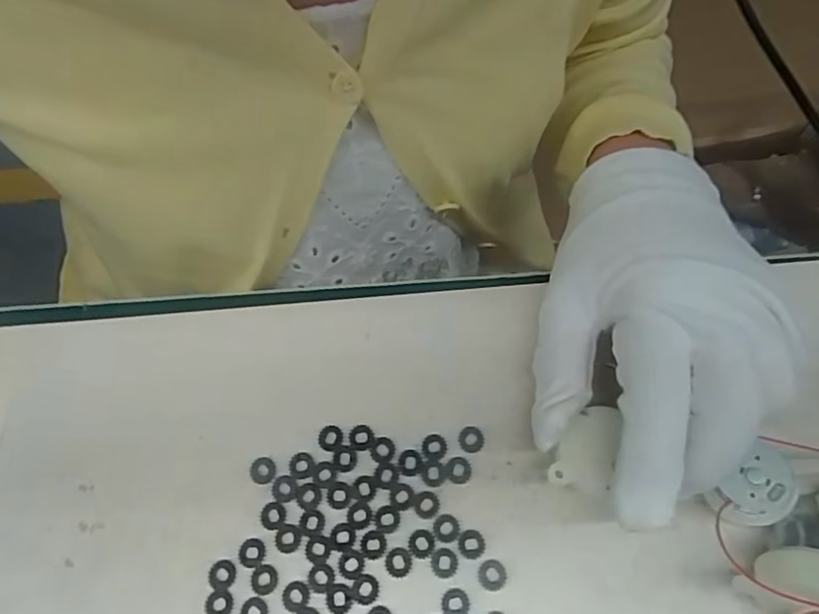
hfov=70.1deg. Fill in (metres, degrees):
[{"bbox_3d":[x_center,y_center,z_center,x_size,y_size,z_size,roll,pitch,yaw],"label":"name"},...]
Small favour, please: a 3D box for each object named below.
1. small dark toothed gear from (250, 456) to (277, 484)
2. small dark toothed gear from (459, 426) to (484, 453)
[{"bbox_3d":[-0.060,0.066,0.238,0.011,0.004,0.011,-1,63,2],"label":"small dark toothed gear"},{"bbox_3d":[0.025,0.054,0.240,0.010,0.004,0.010,8,64,7],"label":"small dark toothed gear"}]

